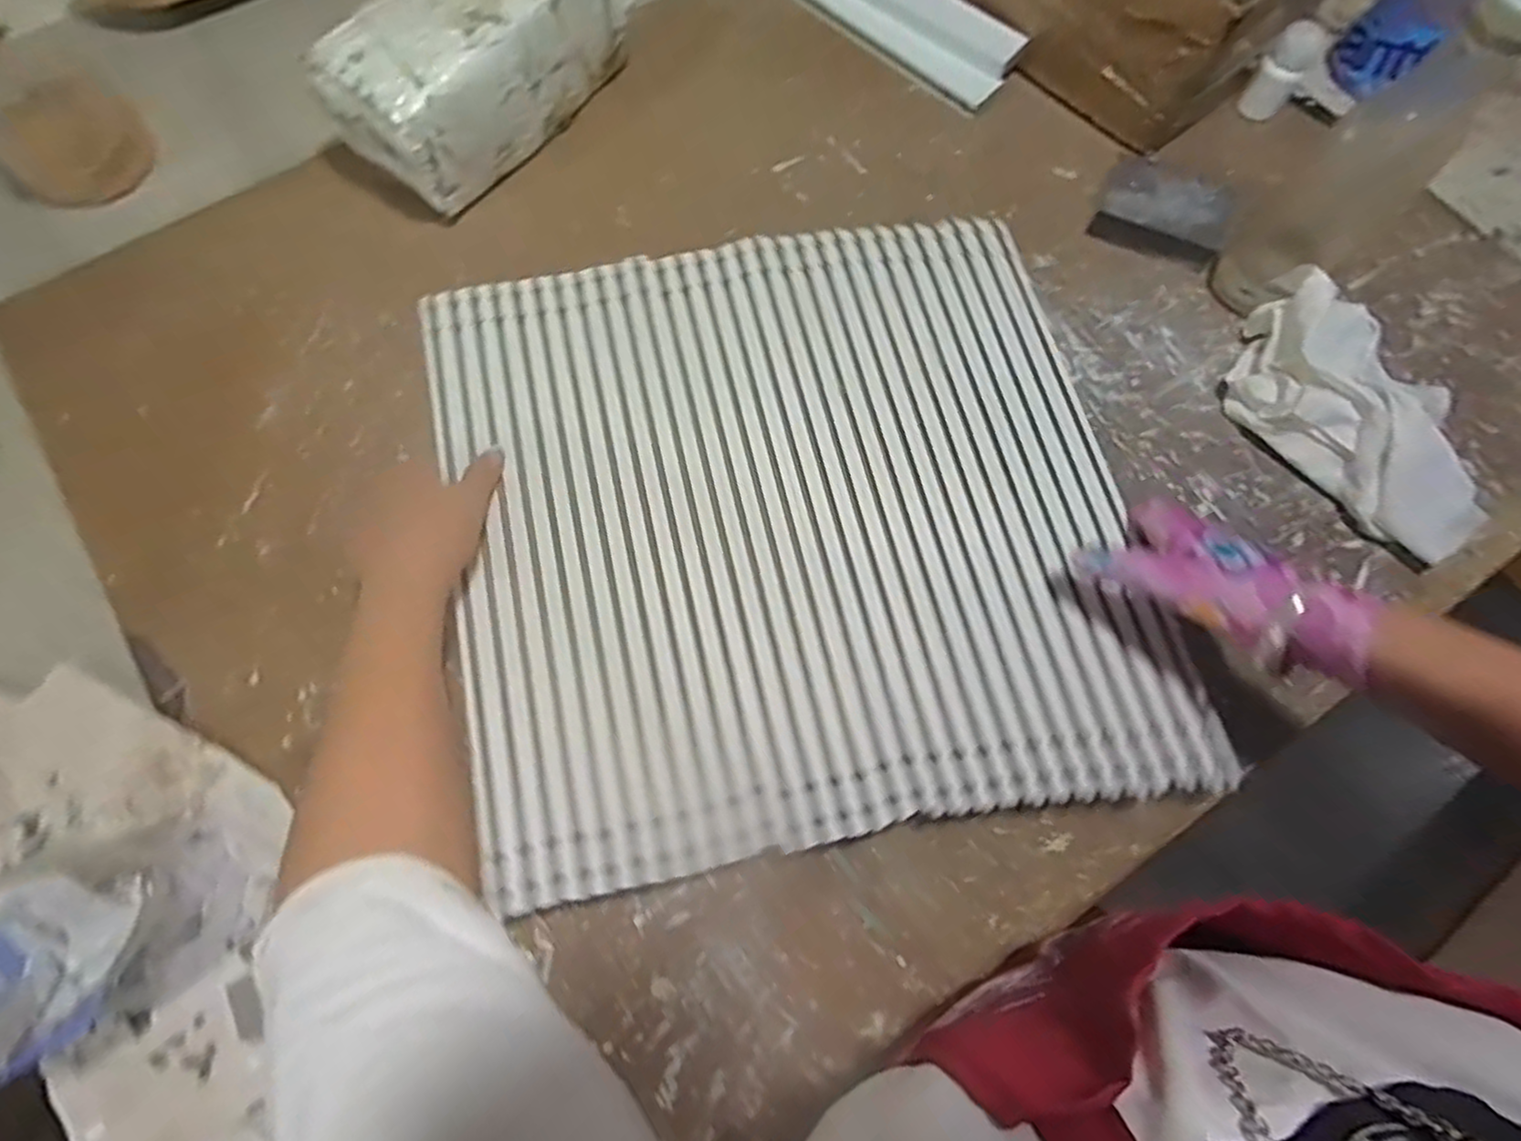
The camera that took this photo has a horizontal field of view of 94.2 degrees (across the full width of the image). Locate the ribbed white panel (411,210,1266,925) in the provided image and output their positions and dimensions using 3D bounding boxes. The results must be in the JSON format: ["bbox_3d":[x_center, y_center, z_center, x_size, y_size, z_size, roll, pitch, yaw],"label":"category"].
[{"bbox_3d":[0.022,-0.044,0.475,0.435,0.017,0.420,-8,74,-5],"label":"ribbed white panel"}]

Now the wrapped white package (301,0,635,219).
[{"bbox_3d":[-0.226,-0.414,0.574,0.110,0.107,0.248,36,76,10],"label":"wrapped white package"}]

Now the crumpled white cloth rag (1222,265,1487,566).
[{"bbox_3d":[0.448,-0.120,0.516,0.130,0.060,0.216,-40,78,-12],"label":"crumpled white cloth rag"}]

